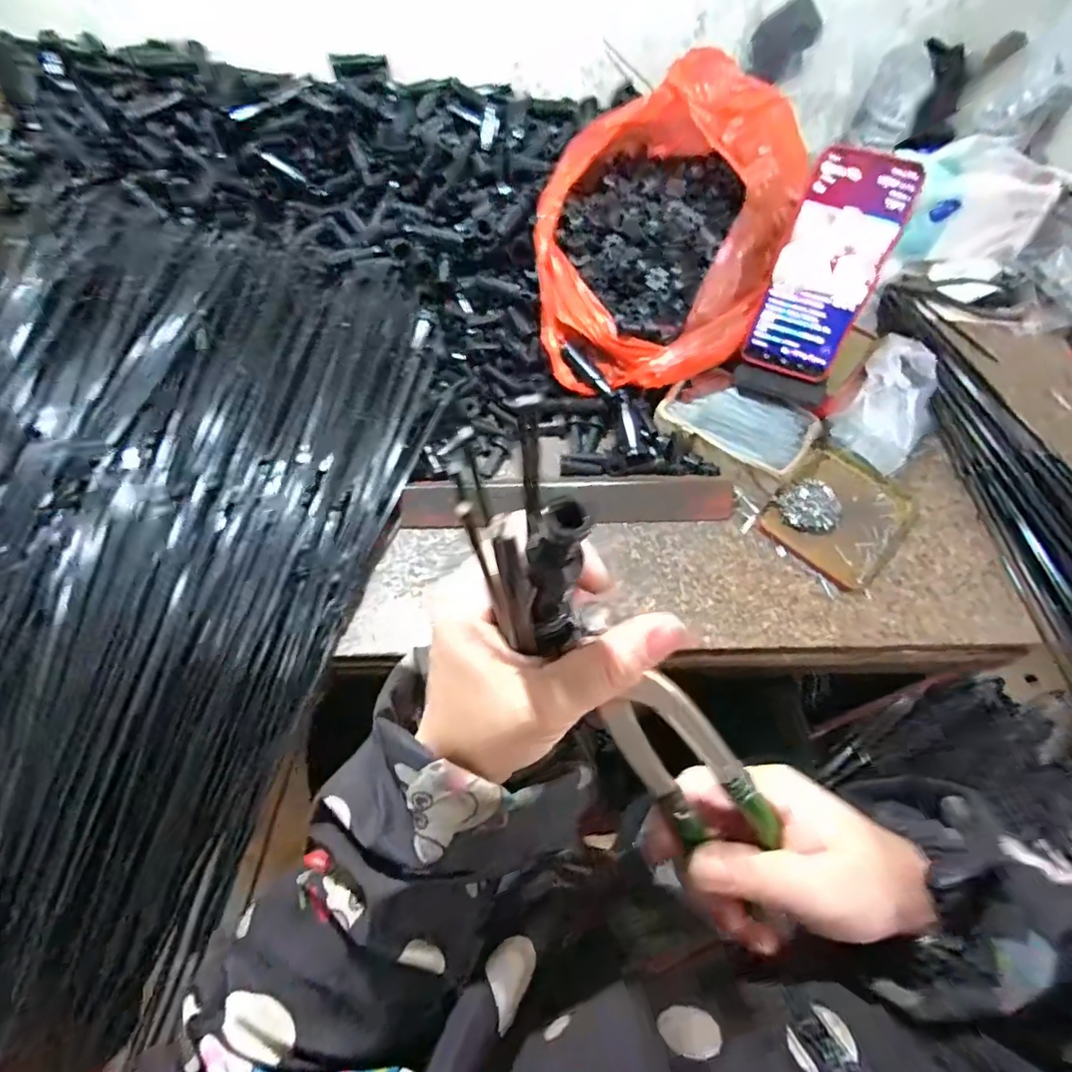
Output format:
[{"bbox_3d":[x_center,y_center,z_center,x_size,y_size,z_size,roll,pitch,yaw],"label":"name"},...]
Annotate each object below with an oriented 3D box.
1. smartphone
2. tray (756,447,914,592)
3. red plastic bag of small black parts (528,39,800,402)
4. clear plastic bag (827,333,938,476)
[{"bbox_3d":[0.237,-0.217,0.449,0.081,0.163,0.011,21,32,9],"label":"smartphone"},{"bbox_3d":[0.267,-0.021,0.481,0.099,0.022,0.119,38,67,22],"label":"tray"},{"bbox_3d":[0.113,-0.286,0.500,0.216,0.150,0.266,1,59,3],"label":"red plastic bag of small black parts"},{"bbox_3d":[0.328,-0.122,0.509,0.074,0.063,0.117,33,65,20],"label":"clear plastic bag"}]

